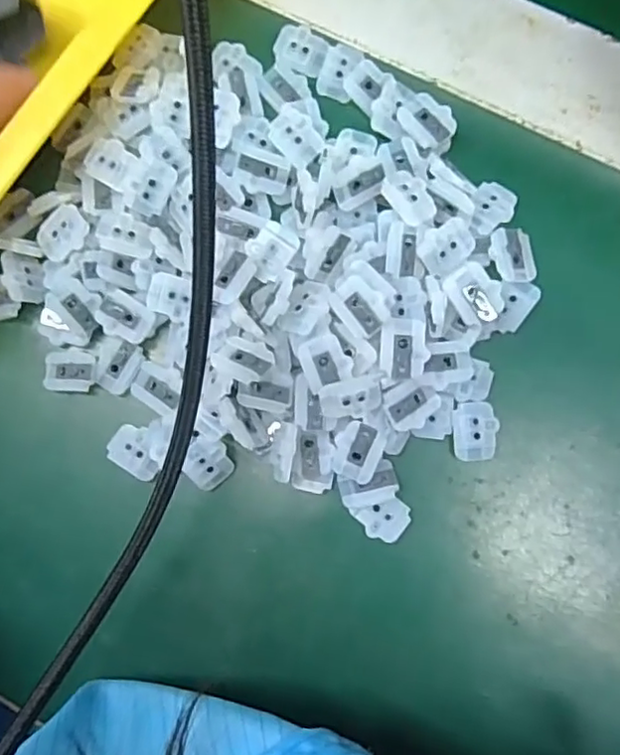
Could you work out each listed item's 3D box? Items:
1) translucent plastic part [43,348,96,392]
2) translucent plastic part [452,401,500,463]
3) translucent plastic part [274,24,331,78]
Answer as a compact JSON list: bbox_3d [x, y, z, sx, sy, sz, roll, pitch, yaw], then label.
[{"bbox_3d":[-0.096,-0.003,0.242,0.022,0.005,0.017,3,84,5],"label":"translucent plastic part"},{"bbox_3d":[0.062,0.020,0.228,0.017,0.004,0.022,-5,83,4],"label":"translucent plastic part"},{"bbox_3d":[-0.003,-0.134,0.250,0.022,0.004,0.019,25,86,7],"label":"translucent plastic part"}]

